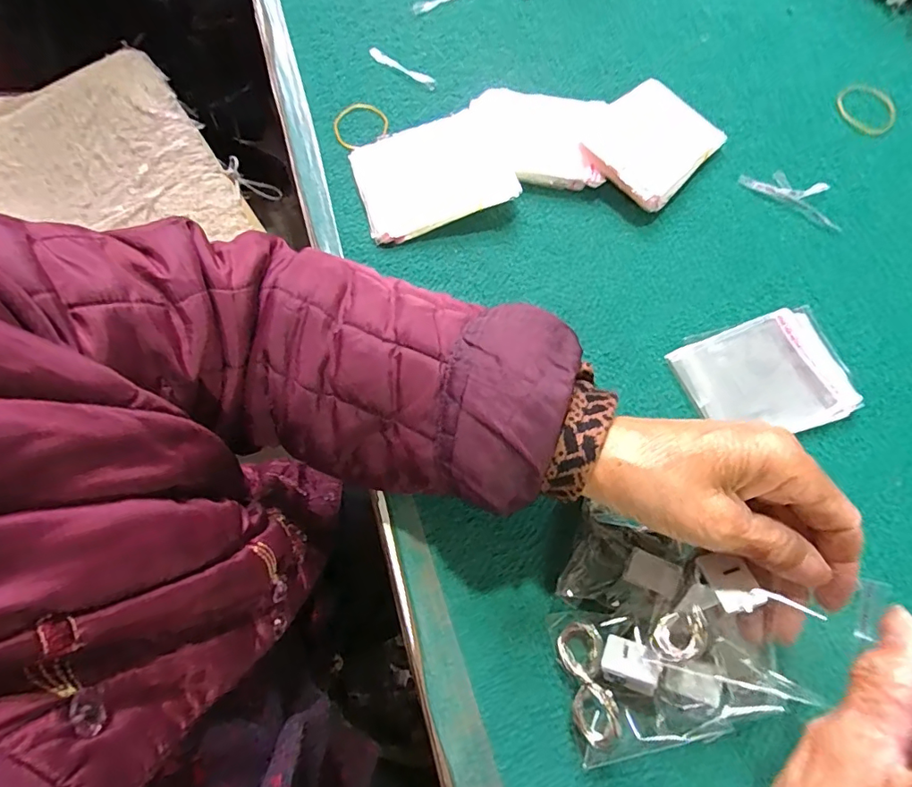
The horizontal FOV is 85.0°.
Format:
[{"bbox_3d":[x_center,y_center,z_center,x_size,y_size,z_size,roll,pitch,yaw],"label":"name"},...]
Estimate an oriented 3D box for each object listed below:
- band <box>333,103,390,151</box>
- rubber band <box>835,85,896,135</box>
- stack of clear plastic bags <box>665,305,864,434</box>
[{"bbox_3d":[-0.075,-0.207,0.381,0.043,0.007,0.041,0,71,1],"label":"band"},{"bbox_3d":[0.319,-0.223,0.385,0.045,0.004,0.047,0,71,1],"label":"rubber band"},{"bbox_3d":[0.196,-0.012,0.313,0.101,0.008,0.076,-17,72,-5],"label":"stack of clear plastic bags"}]

